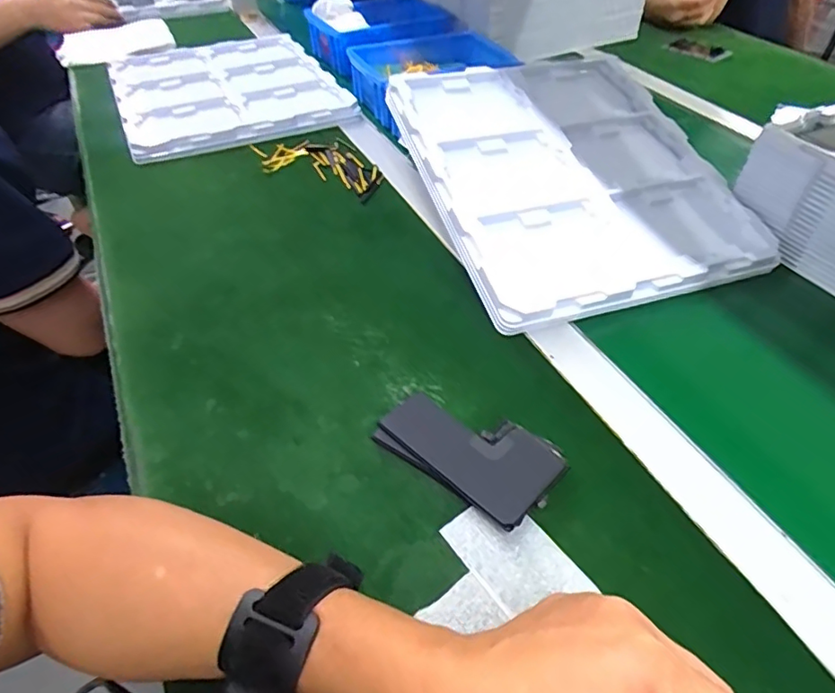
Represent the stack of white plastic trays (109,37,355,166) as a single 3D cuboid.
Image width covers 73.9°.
[{"bbox_3d":[-0.268,-0.365,0.786,0.294,0.034,0.338,-21,50,-20],"label":"stack of white plastic trays"}]

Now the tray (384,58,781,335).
[{"bbox_3d":[0.152,-0.176,0.550,0.288,0.020,0.324,-13,61,-15],"label":"tray"}]

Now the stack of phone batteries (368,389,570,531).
[{"bbox_3d":[0.036,0.065,0.361,0.111,0.015,0.067,31,53,25],"label":"stack of phone batteries"}]

